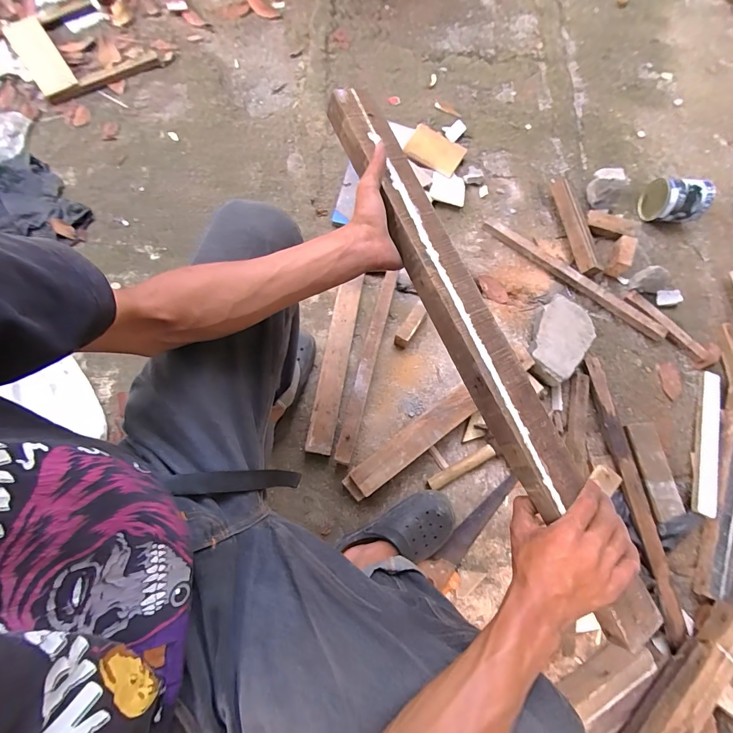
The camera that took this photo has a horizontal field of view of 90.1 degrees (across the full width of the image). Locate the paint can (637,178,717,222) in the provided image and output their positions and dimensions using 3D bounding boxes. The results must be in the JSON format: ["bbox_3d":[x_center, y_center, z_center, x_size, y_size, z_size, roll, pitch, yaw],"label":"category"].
[{"bbox_3d":[0.877,-0.470,1.043,0.136,0.114,0.136,0,74,-1],"label":"paint can"}]

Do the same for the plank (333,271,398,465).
[{"bbox_3d":[0.000,-0.007,0.883,0.048,0.073,0.477,14,74,2],"label":"plank"}]

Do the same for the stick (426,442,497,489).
[{"bbox_3d":[0.217,0.230,0.831,0.166,0.026,0.029,-27,76,-9],"label":"stick"}]

